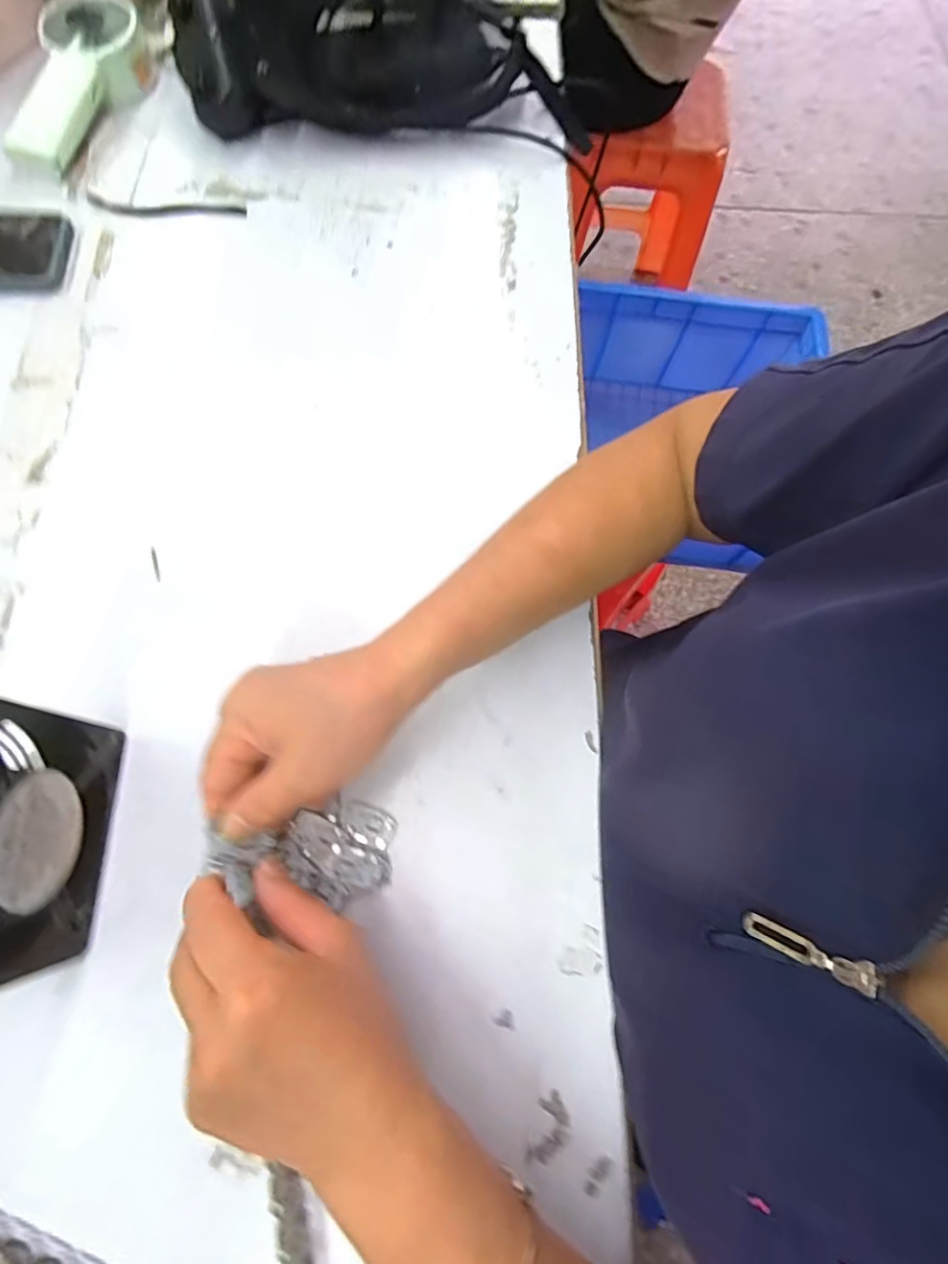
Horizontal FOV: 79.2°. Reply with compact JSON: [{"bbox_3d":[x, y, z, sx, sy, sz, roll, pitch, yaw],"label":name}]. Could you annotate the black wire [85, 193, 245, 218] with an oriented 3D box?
[{"bbox_3d":[-0.251,-0.344,0.466,0.130,0.004,0.019,5,72,0],"label":"black wire"}]

